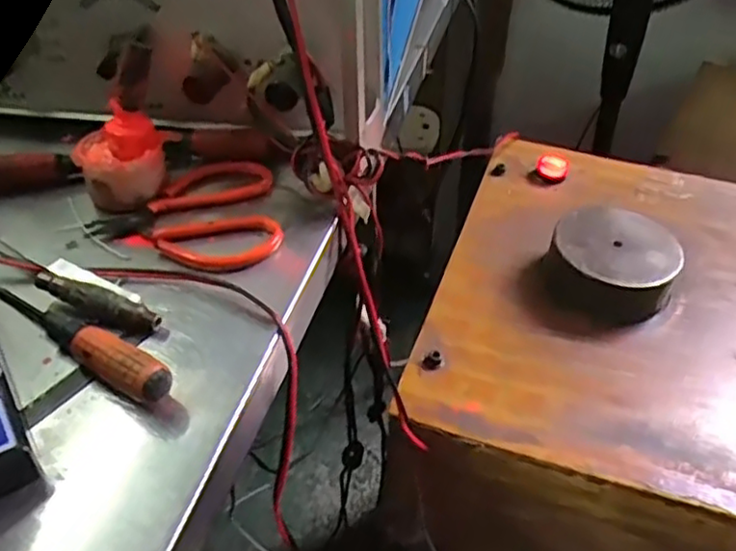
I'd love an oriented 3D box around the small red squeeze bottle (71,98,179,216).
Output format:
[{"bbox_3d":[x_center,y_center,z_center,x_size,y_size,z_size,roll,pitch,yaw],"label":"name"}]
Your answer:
[{"bbox_3d":[-0.142,-0.070,0.389,0.055,0.047,0.046,-6,45,-7],"label":"small red squeeze bottle"}]

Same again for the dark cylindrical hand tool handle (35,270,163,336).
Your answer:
[{"bbox_3d":[-0.134,0.015,0.330,0.068,0.018,0.014,16,45,17],"label":"dark cylindrical hand tool handle"}]

